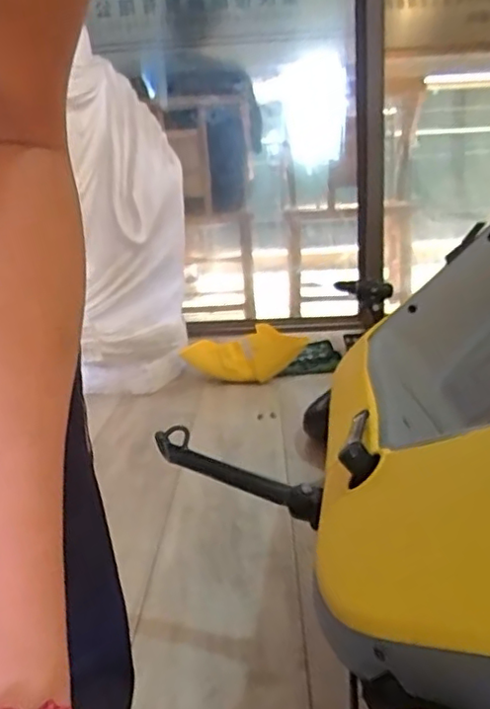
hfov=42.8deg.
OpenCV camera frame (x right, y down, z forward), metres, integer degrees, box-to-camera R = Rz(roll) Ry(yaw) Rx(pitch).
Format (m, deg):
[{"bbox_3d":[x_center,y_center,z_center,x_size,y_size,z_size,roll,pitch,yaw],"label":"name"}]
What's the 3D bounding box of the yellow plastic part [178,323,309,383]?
[{"bbox_3d":[-0.003,-0.008,1.736,0.347,0.113,0.146,-2,15,4],"label":"yellow plastic part"}]

